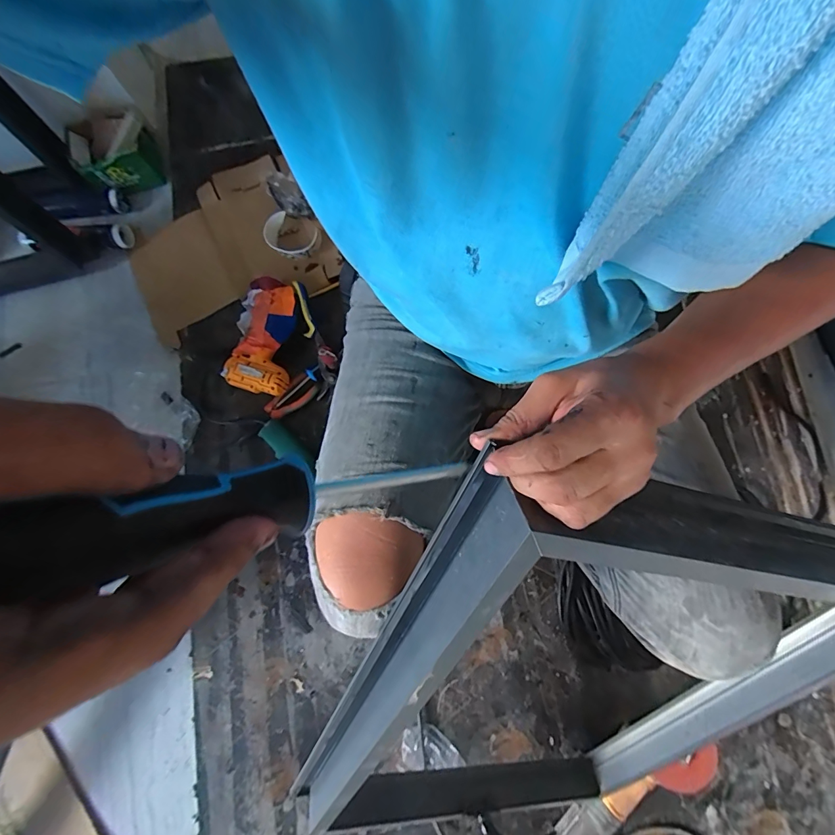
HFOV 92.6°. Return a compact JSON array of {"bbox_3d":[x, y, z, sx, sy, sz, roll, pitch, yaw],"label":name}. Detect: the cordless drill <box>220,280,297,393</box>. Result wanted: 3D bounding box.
[{"bbox_3d":[-0.302,-0.156,0.787,0.128,0.070,0.221,5,80,2],"label":"cordless drill"}]

